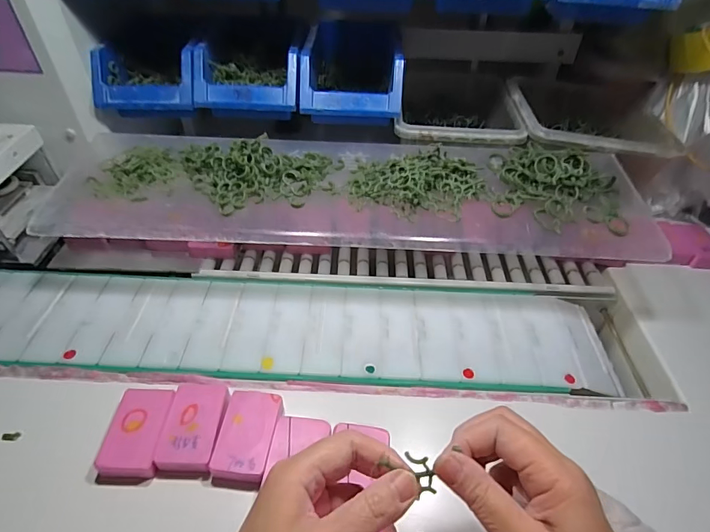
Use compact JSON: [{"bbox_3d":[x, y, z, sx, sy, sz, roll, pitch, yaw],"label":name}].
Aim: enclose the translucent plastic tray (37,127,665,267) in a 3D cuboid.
[{"bbox_3d":[-0.002,-0.089,0.447,0.616,0.049,0.172,2,44,0],"label":"translucent plastic tray"}]

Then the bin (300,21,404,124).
[{"bbox_3d":[-0.001,-0.250,0.557,0.120,0.095,0.169,3,44,1],"label":"bin"}]

